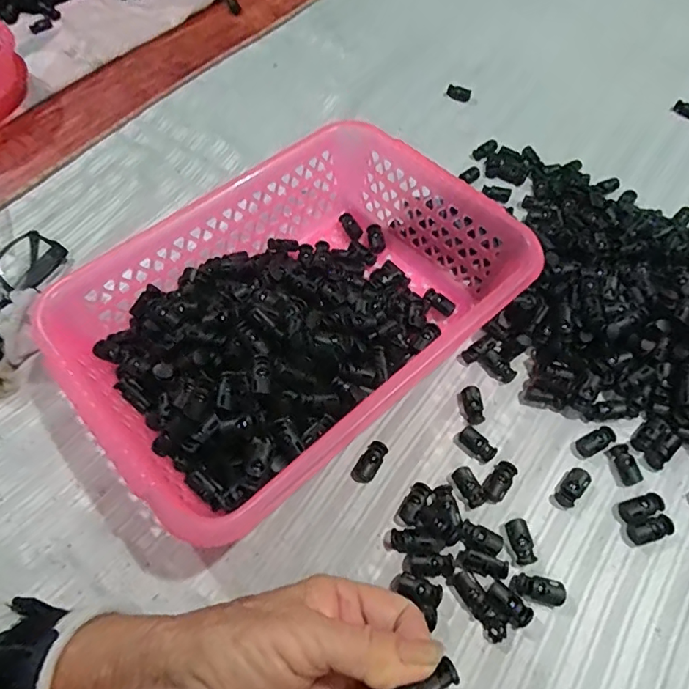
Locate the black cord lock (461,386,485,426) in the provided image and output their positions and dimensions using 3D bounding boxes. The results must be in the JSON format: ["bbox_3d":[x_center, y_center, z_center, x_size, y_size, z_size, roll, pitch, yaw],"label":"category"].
[{"bbox_3d":[0.094,0.044,0.366,0.013,0.009,0.028,-6,57,-4],"label":"black cord lock"}]

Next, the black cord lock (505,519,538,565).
[{"bbox_3d":[0.112,0.125,0.318,0.015,0.009,0.026,-4,57,-2],"label":"black cord lock"}]

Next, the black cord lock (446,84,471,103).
[{"bbox_3d":[0.128,-0.282,0.562,0.026,0.009,0.013,20,59,13],"label":"black cord lock"}]

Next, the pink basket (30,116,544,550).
[{"bbox_3d":[-0.033,-0.022,0.370,0.299,0.089,0.214,-36,63,-21],"label":"pink basket"}]

